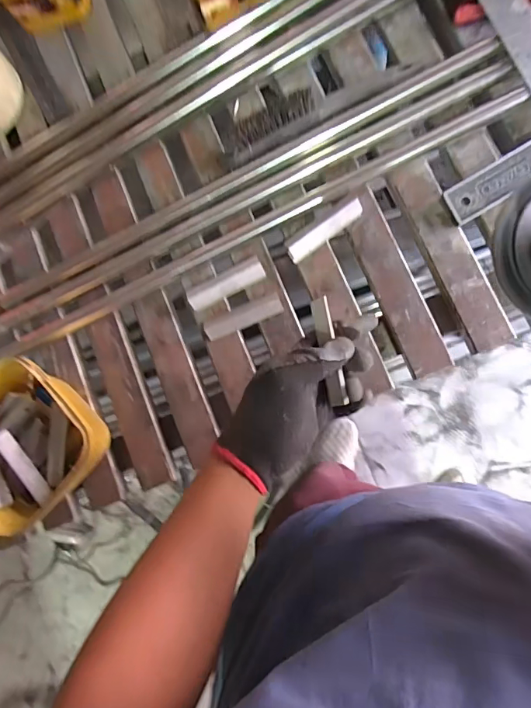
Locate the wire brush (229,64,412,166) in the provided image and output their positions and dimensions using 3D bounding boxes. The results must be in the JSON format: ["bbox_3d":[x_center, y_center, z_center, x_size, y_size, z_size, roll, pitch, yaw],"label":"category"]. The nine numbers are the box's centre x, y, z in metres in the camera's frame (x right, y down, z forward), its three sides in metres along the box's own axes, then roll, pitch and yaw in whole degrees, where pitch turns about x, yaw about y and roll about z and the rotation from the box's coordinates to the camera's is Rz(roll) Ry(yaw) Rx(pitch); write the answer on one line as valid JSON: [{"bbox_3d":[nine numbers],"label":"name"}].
[{"bbox_3d":[0.062,-0.312,0.569,0.238,0.041,0.037,-23,80,7],"label":"wire brush"}]

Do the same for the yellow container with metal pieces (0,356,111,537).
[{"bbox_3d":[-0.298,0.108,0.578,0.167,0.098,0.181,42,92,12],"label":"yellow container with metal pieces"}]

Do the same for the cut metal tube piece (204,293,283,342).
[{"bbox_3d":[-0.029,-0.049,0.586,0.104,0.015,0.029,-24,80,6],"label":"cut metal tube piece"}]

